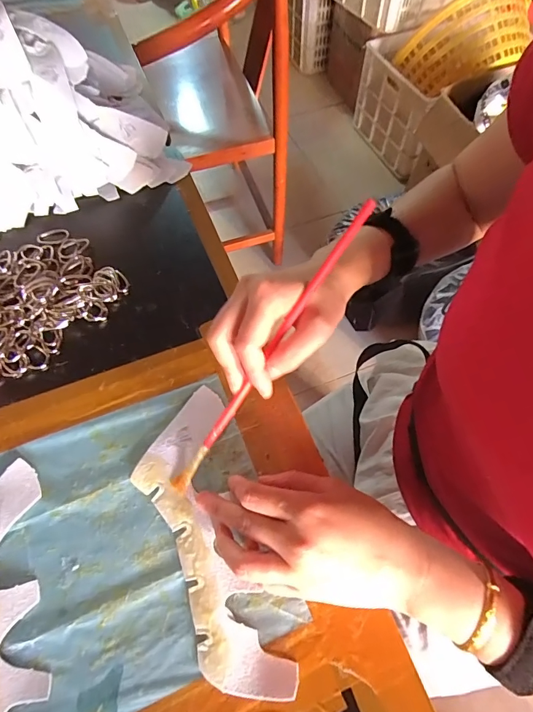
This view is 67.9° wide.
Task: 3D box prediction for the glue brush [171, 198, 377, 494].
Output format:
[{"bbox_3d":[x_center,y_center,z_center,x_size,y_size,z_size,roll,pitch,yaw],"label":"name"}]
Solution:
[{"bbox_3d":[-0.001,0.001,0.291,0.013,0.013,0.256,38,104,18],"label":"glue brush"}]

